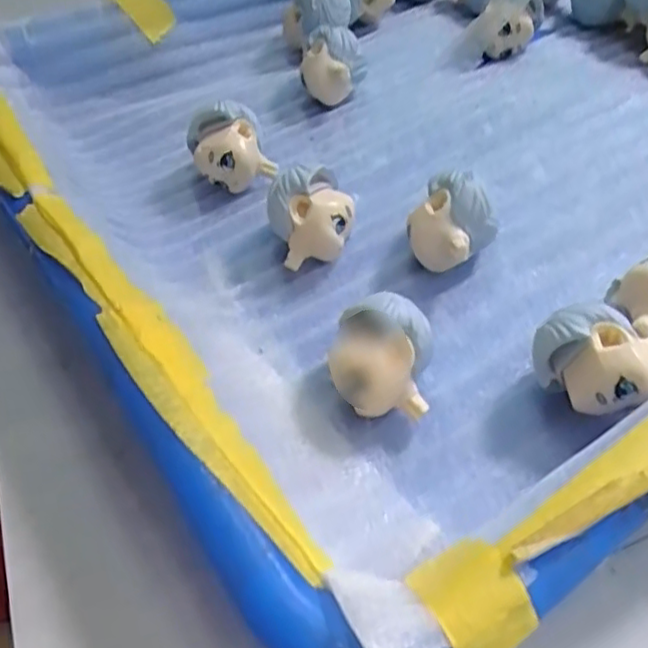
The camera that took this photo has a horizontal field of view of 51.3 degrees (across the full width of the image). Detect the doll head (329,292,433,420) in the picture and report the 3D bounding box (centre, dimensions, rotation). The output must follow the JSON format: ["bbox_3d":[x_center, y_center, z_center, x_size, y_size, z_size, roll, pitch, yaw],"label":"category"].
[{"bbox_3d":[0.013,0.009,0.158,0.022,0.023,0.020,3,50,6],"label":"doll head"}]

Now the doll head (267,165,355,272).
[{"bbox_3d":[-0.003,-0.031,0.190,0.021,0.023,0.020,-14,51,-9],"label":"doll head"}]

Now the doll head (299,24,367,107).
[{"bbox_3d":[0.004,-0.092,0.241,0.022,0.023,0.020,-1,50,2],"label":"doll head"}]

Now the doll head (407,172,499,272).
[{"bbox_3d":[0.034,-0.026,0.184,0.021,0.024,0.018,-36,57,-24],"label":"doll head"}]

